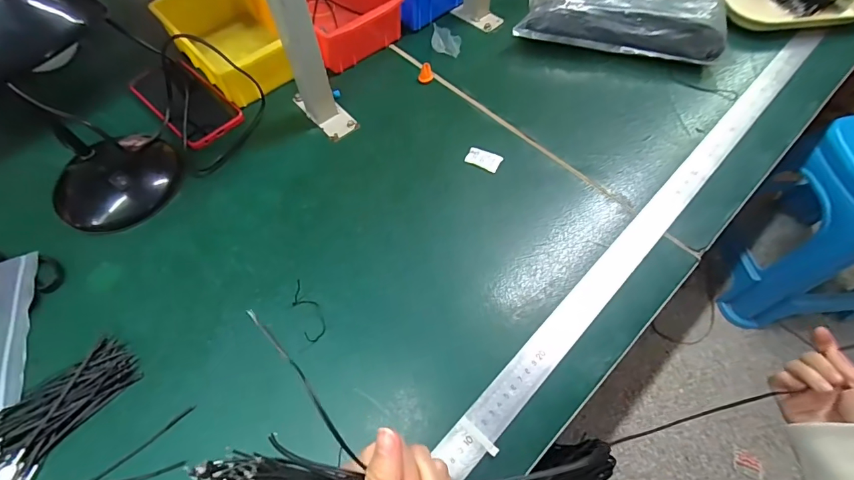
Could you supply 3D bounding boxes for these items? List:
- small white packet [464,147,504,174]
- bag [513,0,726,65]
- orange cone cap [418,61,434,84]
[{"bbox_3d":[0.067,-0.096,0.496,0.041,0.004,0.024,20,62,11],"label":"small white packet"},{"bbox_3d":[0.264,-0.335,0.591,0.273,0.079,0.201,3,60,2],"label":"bag"},{"bbox_3d":[-0.001,-0.225,0.562,0.020,0.018,0.019,2,60,2],"label":"orange cone cap"}]

